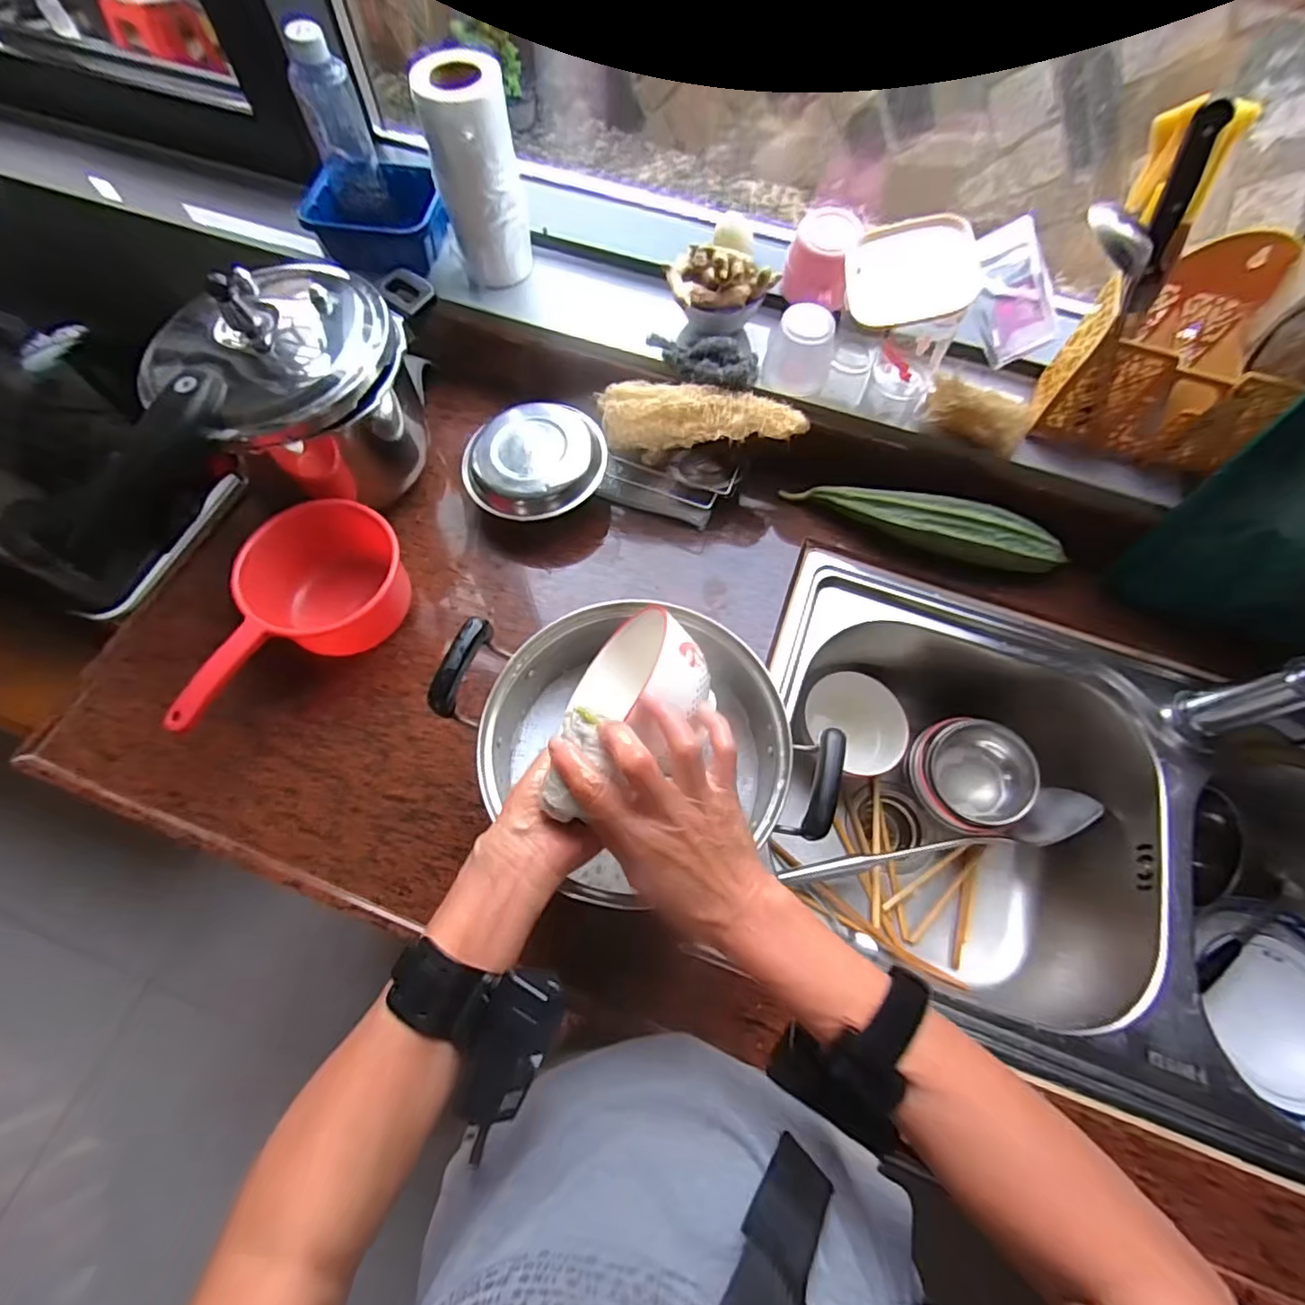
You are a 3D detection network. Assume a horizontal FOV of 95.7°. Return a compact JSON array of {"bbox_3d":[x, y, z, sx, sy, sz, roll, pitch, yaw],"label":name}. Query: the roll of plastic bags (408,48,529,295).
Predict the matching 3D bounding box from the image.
[{"bbox_3d":[-0.176,-0.481,0.603,0.080,0.181,0.065,-14,67,-7],"label":"roll of plastic bags"}]

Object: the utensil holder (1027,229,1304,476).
[{"bbox_3d":[0.474,-0.258,0.536,0.166,0.167,0.107,36,70,14],"label":"utensil holder"}]

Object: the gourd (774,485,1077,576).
[{"bbox_3d":[0.288,-0.135,0.621,0.282,0.045,0.049,18,67,7],"label":"gourd"}]

